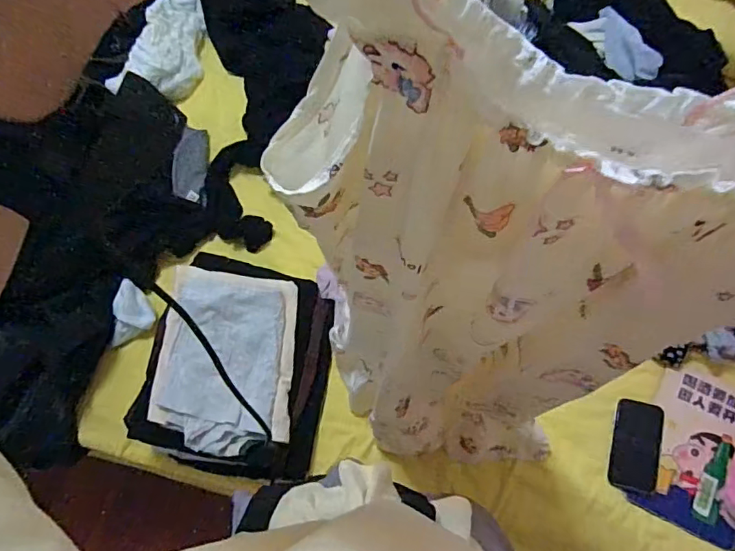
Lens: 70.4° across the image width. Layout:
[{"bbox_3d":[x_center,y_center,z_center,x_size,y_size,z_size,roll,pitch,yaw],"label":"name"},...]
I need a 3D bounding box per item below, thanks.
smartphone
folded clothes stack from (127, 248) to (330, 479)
[{"bbox_3d":[0.459,0.288,0.886,0.079,0.010,0.147,12,70,7],"label":"smartphone"},{"bbox_3d":[-0.212,0.144,0.894,0.278,0.136,0.345,10,70,6],"label":"folded clothes stack"}]

